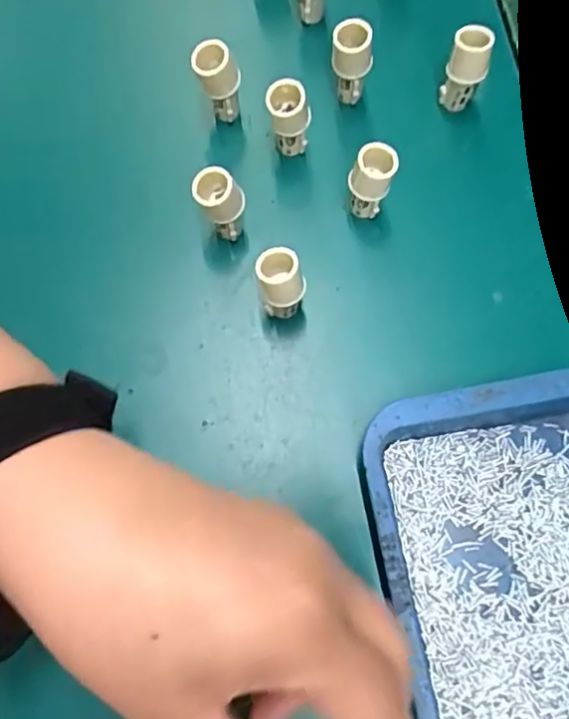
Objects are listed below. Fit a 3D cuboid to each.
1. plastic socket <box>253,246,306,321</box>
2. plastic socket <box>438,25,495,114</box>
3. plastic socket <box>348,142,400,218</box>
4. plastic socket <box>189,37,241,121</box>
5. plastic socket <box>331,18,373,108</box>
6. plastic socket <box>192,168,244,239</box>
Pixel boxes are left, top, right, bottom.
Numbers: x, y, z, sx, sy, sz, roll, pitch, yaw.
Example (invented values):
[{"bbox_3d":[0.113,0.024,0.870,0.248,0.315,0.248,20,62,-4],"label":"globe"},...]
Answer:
[{"bbox_3d":[-0.002,-0.033,0.271,0.020,0.040,0.020,-10,76,-5],"label":"plastic socket"},{"bbox_3d":[0.092,-0.146,0.301,0.019,0.042,0.016,19,75,3],"label":"plastic socket"},{"bbox_3d":[0.041,-0.084,0.287,0.018,0.043,0.019,1,75,-2],"label":"plastic socket"},{"bbox_3d":[-0.034,-0.136,0.299,0.018,0.048,0.017,1,75,-2],"label":"plastic socket"},{"bbox_3d":[0.034,-0.150,0.303,0.019,0.044,0.016,10,75,0],"label":"plastic socket"},{"bbox_3d":[-0.030,-0.072,0.280,0.022,0.039,0.019,-15,76,-6],"label":"plastic socket"}]

